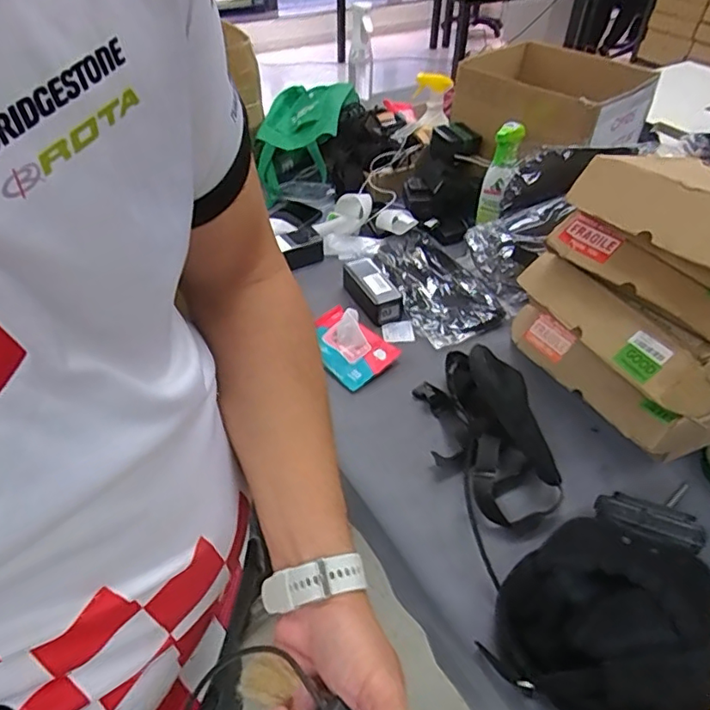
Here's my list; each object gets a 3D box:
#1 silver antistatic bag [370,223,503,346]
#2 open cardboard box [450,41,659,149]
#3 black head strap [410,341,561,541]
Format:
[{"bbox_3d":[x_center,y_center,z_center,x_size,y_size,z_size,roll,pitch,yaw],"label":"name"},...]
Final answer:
[{"bbox_3d":[0.131,-0.134,0.958,0.143,0.019,0.287,-16,46,-17],"label":"silver antistatic bag"},{"bbox_3d":[0.373,-0.488,1.053,0.283,0.108,0.319,-34,53,-31],"label":"open cardboard box"},{"bbox_3d":[0.167,0.091,0.708,0.137,0.082,0.273,-5,44,-6],"label":"black head strap"}]

